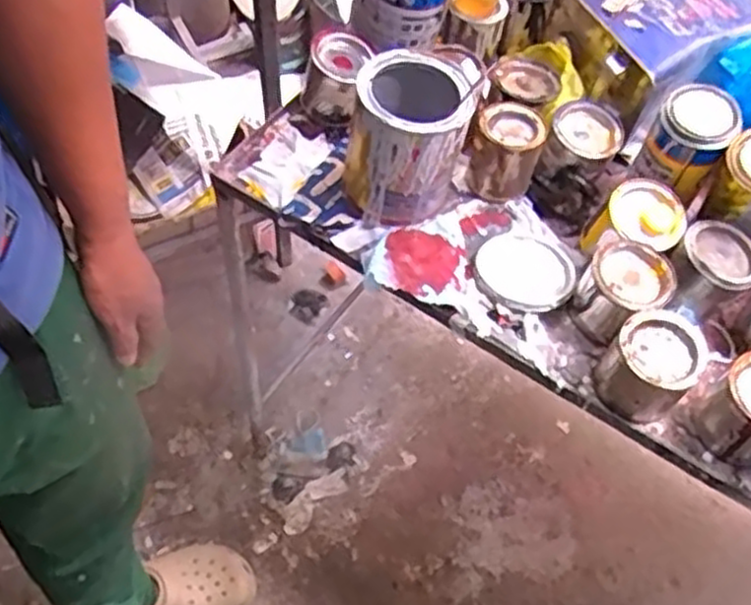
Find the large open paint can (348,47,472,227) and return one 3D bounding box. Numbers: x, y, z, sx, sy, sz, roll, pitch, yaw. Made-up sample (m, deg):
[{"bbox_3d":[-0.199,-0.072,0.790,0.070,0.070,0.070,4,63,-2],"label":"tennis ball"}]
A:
[{"bbox_3d":[0.027,-0.157,0.737,0.103,0.130,0.118,3,58,1],"label":"large open paint can"}]

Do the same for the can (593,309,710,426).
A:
[{"bbox_3d":[0.237,0.056,0.663,0.070,0.065,0.078,39,65,21],"label":"can"}]

